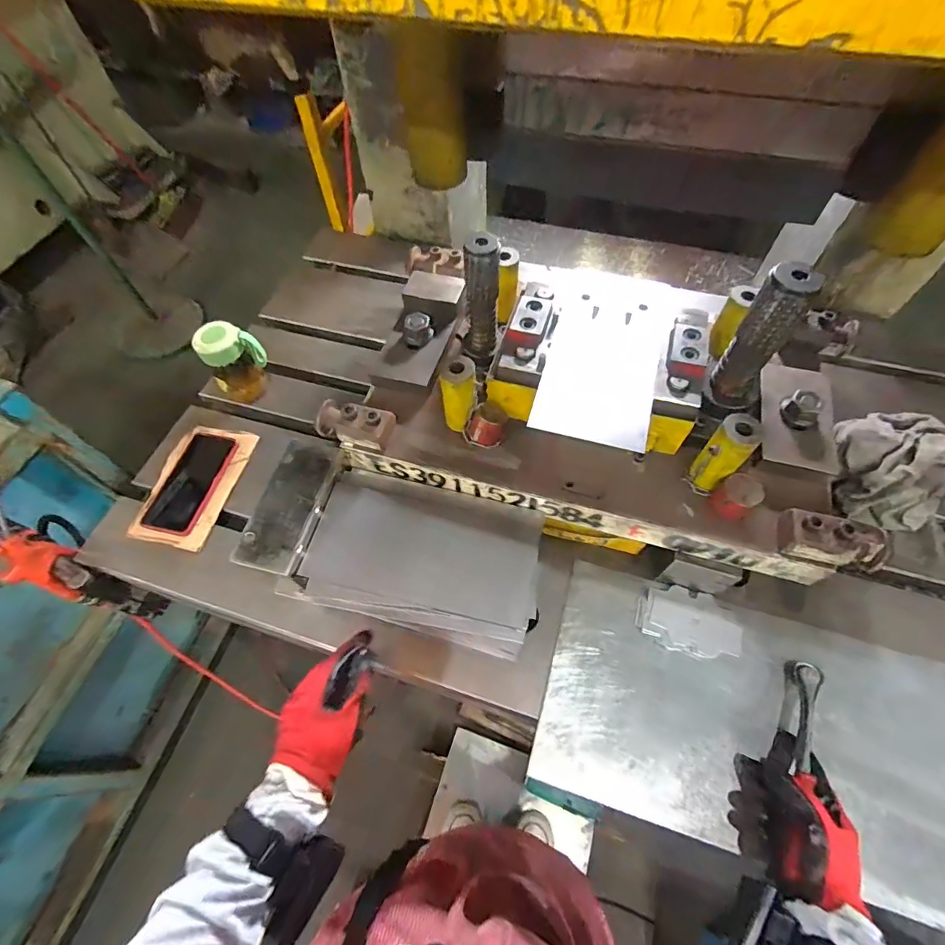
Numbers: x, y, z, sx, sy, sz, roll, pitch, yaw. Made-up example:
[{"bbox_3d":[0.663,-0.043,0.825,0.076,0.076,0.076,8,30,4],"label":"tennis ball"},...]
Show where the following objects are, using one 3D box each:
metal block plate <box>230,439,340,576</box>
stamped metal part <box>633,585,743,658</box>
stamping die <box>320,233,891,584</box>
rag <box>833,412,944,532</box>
[{"bbox_3d":[-0.214,0.037,0.546,0.072,0.018,0.157,13,61,9],"label":"metal block plate"},{"bbox_3d":[0.269,0.185,0.581,0.119,0.014,0.078,13,61,9],"label":"stamped metal part"},{"bbox_3d":[0.142,-0.120,0.555,0.596,0.220,0.349,10,61,7],"label":"stamping die"},{"bbox_3d":[0.597,-0.024,0.652,0.210,0.066,0.159,-34,65,-17],"label":"rag"}]

